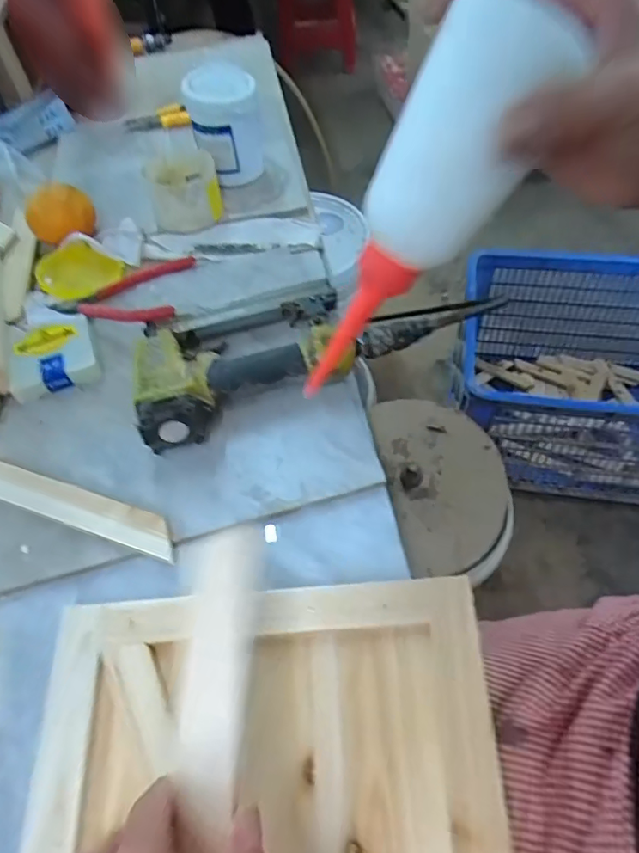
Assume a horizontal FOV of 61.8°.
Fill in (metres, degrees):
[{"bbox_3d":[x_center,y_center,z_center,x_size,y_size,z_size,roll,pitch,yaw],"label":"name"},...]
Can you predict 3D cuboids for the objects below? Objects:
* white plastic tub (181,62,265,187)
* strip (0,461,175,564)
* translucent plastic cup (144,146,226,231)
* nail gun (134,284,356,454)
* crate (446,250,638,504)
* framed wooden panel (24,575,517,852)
[{"bbox_3d":[-0.105,-0.335,0.606,0.076,0.106,0.071,-2,55,2],"label":"white plastic tub"},{"bbox_3d":[-0.186,0.057,0.393,0.186,0.009,0.030,15,57,14],"label":"strip"},{"bbox_3d":[-0.148,-0.256,0.584,0.073,0.058,0.067,-2,55,2],"label":"translucent plastic cup"},{"bbox_3d":[-0.064,-0.063,0.443,0.181,0.054,0.133,-19,56,-10],"label":"nail gun"},{"bbox_3d":[0.596,-0.098,1.120,0.575,0.307,0.407,7,56,9],"label":"crate"},{"bbox_3d":[-0.021,0.280,0.220,0.247,0.021,0.427,-5,55,0],"label":"framed wooden panel"}]

